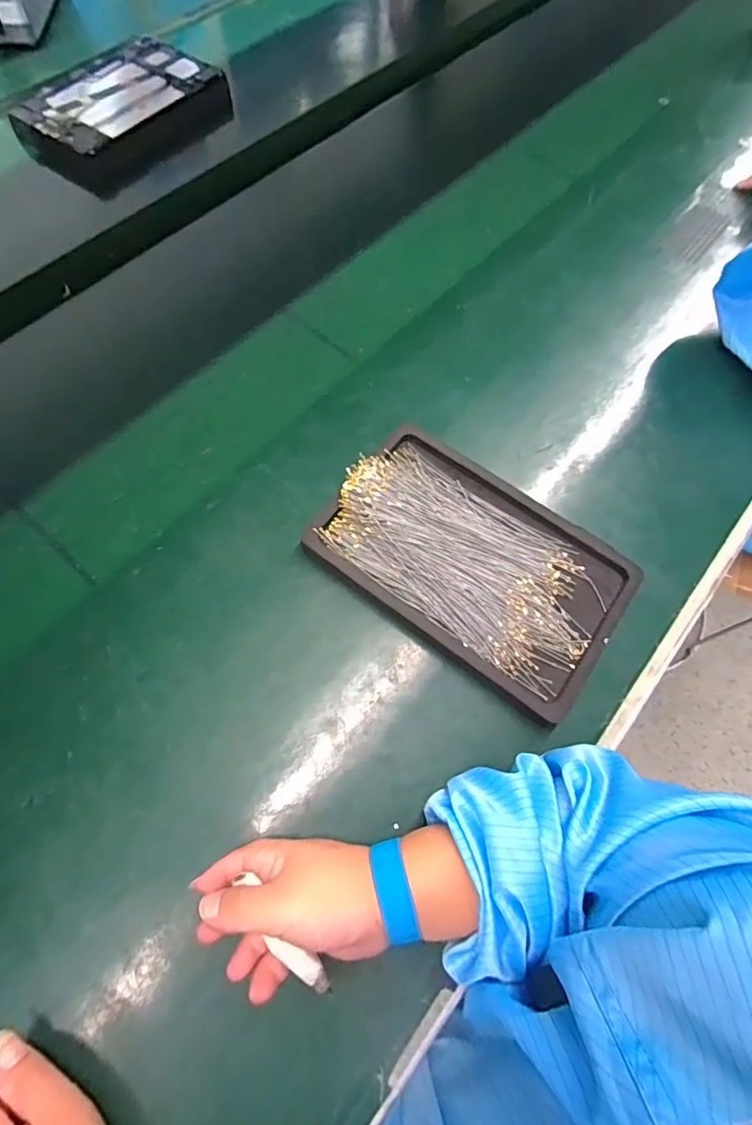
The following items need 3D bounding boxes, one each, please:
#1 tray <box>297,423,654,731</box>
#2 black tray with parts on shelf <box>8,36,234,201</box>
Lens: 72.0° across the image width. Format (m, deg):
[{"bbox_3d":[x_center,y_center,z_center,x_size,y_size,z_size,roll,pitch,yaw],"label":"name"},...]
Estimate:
[{"bbox_3d":[0.081,-0.002,0.438,0.246,0.032,0.155,35,70,11],"label":"tray"},{"bbox_3d":[-0.339,-0.602,0.693,0.154,0.060,0.257,35,70,11],"label":"black tray with parts on shelf"}]

